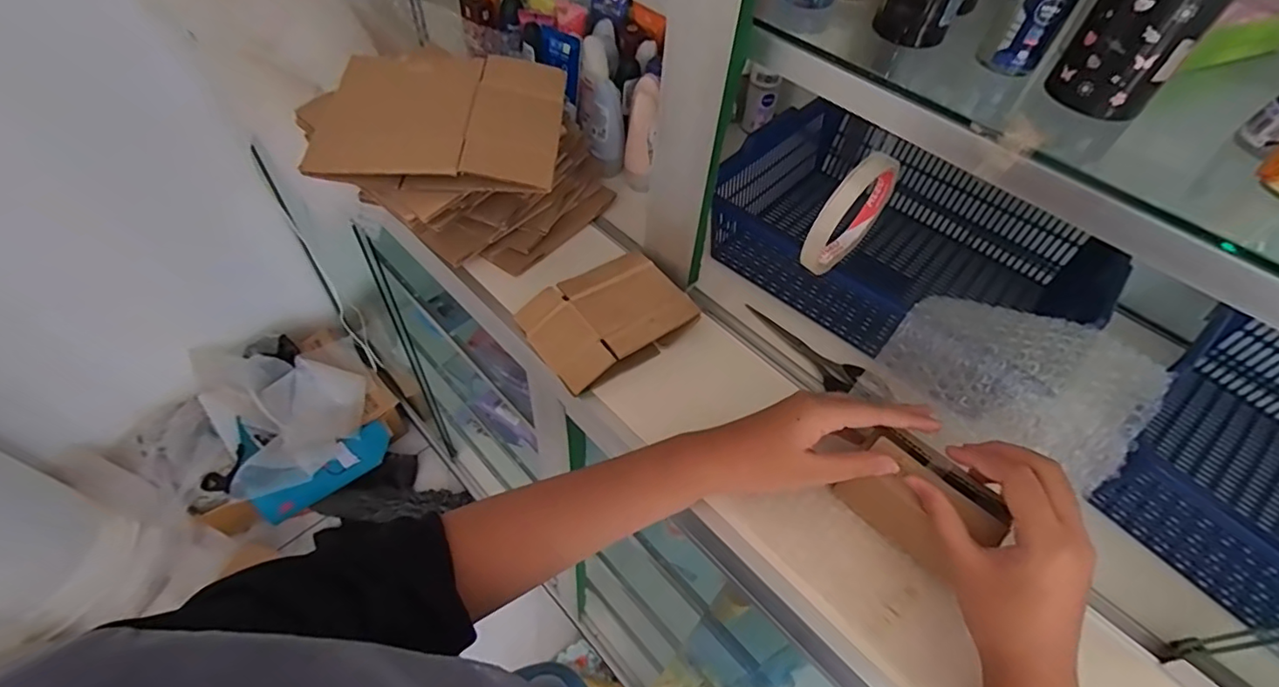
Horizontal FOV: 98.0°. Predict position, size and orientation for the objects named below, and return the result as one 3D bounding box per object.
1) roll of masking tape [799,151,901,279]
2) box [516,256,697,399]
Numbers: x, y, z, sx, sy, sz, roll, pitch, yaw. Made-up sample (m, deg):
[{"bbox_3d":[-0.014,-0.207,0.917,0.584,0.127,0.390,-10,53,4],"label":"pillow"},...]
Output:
[{"bbox_3d":[0.149,-0.092,0.386,0.014,0.085,0.100,40,61,23],"label":"roll of masking tape"},{"bbox_3d":[-0.030,-0.023,0.506,0.137,0.029,0.102,-32,62,-24],"label":"box"}]

